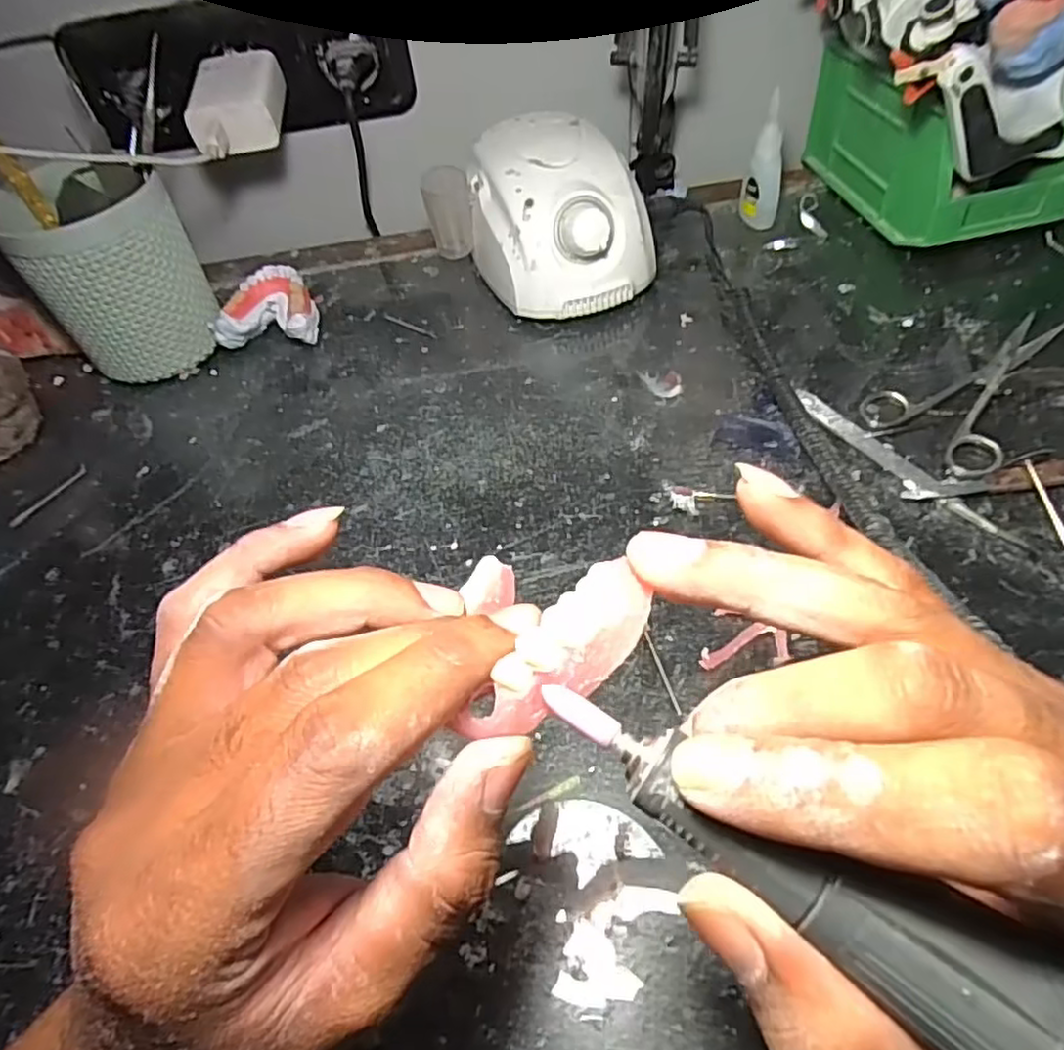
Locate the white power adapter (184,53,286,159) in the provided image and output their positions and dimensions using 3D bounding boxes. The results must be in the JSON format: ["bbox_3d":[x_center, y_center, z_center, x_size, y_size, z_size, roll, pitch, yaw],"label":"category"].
[{"bbox_3d":[-0.188,-0.268,0.431,0.052,0.035,0.076,-9,52,-1],"label":"white power adapter"}]

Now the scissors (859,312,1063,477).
[{"bbox_3d":[0.250,-0.078,0.371,0.130,0.009,0.070,-32,56,-18],"label":"scissors"}]

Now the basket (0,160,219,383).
[{"bbox_3d":[-0.254,-0.153,0.420,0.092,0.112,0.086,-30,55,-17],"label":"basket"}]

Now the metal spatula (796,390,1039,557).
[{"bbox_3d":[0.189,-0.031,0.346,0.013,0.004,0.137,-30,55,-17],"label":"metal spatula"}]

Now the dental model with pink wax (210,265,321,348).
[{"bbox_3d":[-0.174,-0.142,0.454,0.060,0.034,0.051,-4,52,3],"label":"dental model with pink wax"}]

